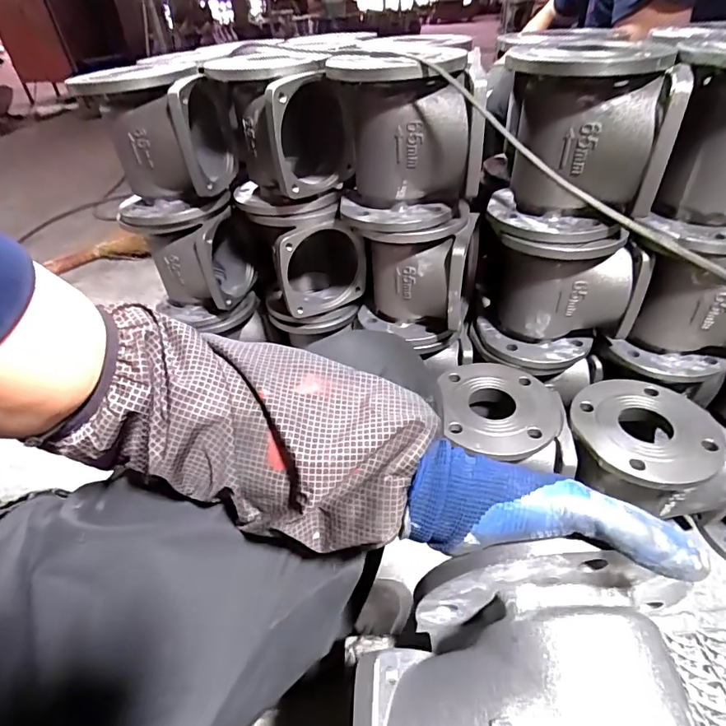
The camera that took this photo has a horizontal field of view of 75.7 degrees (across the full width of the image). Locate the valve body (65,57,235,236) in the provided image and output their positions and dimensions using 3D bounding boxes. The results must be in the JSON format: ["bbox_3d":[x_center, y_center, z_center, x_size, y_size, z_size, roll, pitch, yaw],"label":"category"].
[{"bbox_3d":[-0.293,-0.324,0.710,0.173,0.201,0.160,-5,40,0],"label":"valve body"}]

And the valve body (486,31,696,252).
[{"bbox_3d":[0.250,-0.264,0.572,0.156,0.208,0.176,-5,40,1],"label":"valve body"}]

